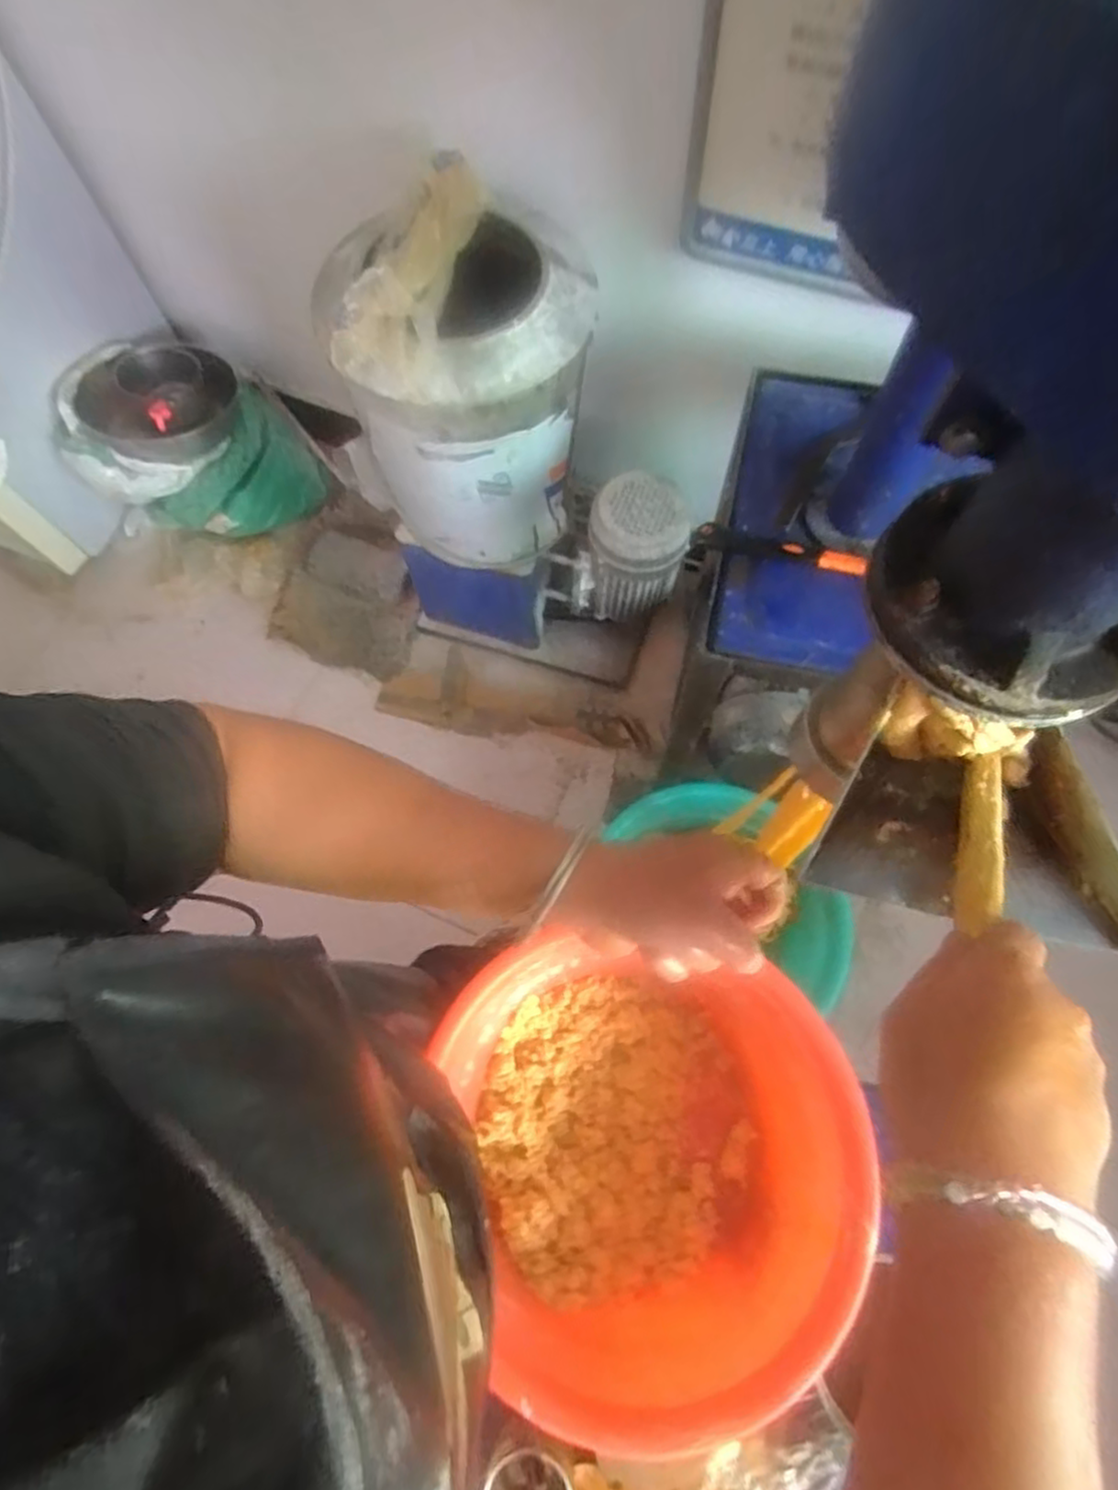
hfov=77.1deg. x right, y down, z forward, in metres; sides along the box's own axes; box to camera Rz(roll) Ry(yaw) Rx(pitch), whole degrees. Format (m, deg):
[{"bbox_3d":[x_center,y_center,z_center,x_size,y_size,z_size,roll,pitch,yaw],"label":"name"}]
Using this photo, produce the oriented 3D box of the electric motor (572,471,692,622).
[{"bbox_3d":[0.133,-0.348,1.271,0.187,0.263,0.158,17,71,8],"label":"electric motor"}]

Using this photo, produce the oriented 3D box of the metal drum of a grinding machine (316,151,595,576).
[{"bbox_3d":[-0.122,-0.495,1.031,0.323,0.468,0.317,-15,70,-4],"label":"metal drum of a grinding machine"}]

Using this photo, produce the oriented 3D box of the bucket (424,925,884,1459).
[{"bbox_3d":[0.103,0.406,0.724,0.369,0.187,0.395,-1,69,2],"label":"bucket"}]

